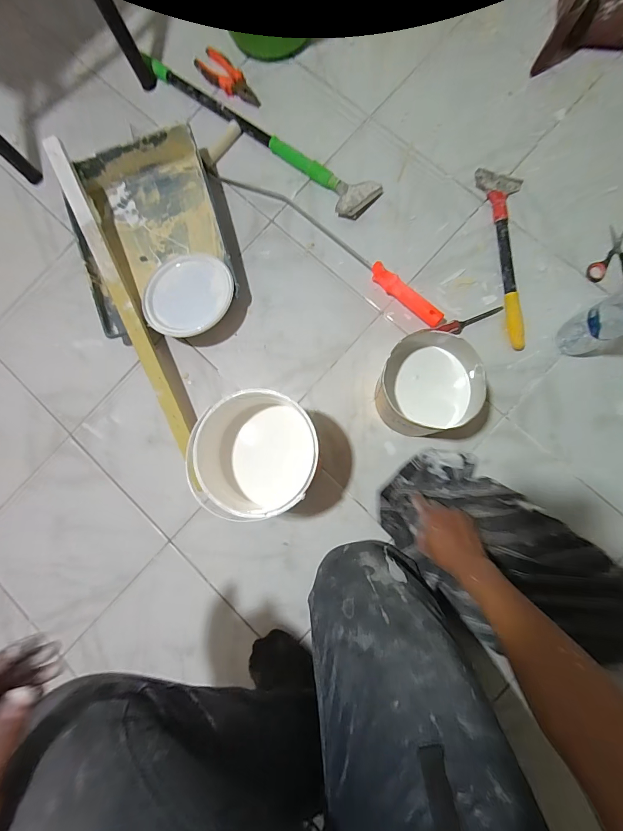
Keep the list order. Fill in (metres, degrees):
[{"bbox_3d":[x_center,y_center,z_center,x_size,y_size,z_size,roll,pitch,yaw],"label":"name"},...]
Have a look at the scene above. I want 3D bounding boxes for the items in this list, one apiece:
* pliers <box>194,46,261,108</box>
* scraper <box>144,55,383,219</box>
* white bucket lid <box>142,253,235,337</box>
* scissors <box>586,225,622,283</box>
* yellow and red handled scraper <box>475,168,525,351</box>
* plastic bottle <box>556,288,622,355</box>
[{"bbox_3d":[-0.176,-0.719,0.792,0.176,0.015,0.066,41,88,9],"label":"pliers"},{"bbox_3d":[-0.112,-0.599,0.771,0.581,0.028,0.091,40,88,9],"label":"scraper"},{"bbox_3d":[-0.236,-0.229,0.709,0.155,0.029,0.163,0,93,-3],"label":"white bucket lid"},{"bbox_3d":[0.558,-0.298,0.683,0.092,0.014,0.111,8,83,7],"label":"scissors"},{"bbox_3d":[0.371,-0.293,0.689,0.080,0.030,0.342,-5,82,5],"label":"yellow and red handled scraper"},{"bbox_3d":[0.457,-0.149,0.563,0.055,0.232,0.061,-21,81,3],"label":"plastic bottle"}]

